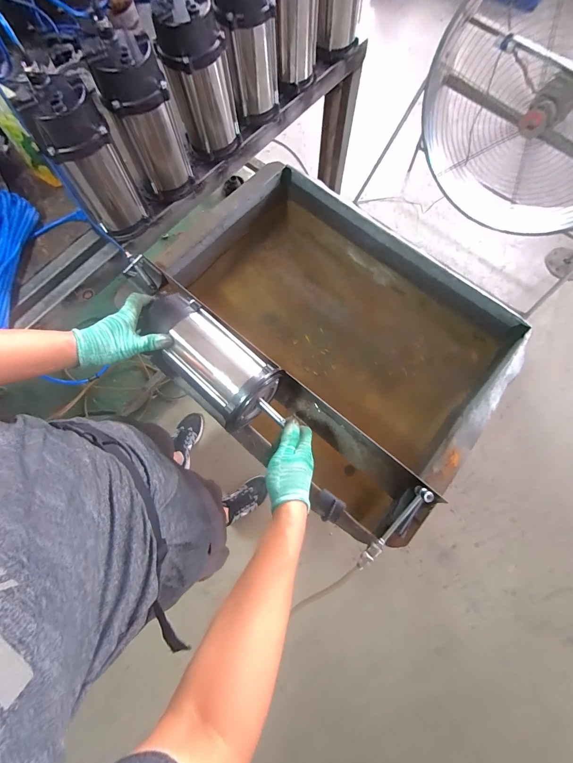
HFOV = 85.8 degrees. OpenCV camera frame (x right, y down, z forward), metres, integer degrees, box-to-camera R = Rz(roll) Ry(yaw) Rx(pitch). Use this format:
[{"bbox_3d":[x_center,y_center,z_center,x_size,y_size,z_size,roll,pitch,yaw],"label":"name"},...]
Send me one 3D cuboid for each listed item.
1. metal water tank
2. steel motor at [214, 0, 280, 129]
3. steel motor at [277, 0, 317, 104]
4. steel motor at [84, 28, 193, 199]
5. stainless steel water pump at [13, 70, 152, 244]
[{"bbox_3d":[0.078,-0.110,0.737,0.749,0.228,0.567,40,79,12],"label":"metal water tank"},{"bbox_3d":[-0.087,-0.766,0.709,0.121,0.252,0.118,-11,74,-1],"label":"steel motor"},{"bbox_3d":[0.016,-0.830,0.705,0.119,0.251,0.120,-14,74,-2],"label":"steel motor"},{"bbox_3d":[-0.289,-0.527,0.664,0.120,0.299,0.125,-21,74,-4],"label":"steel motor"},{"bbox_3d":[-0.381,-0.422,0.624,0.126,0.271,0.109,-36,76,-8],"label":"stainless steel water pump"}]

